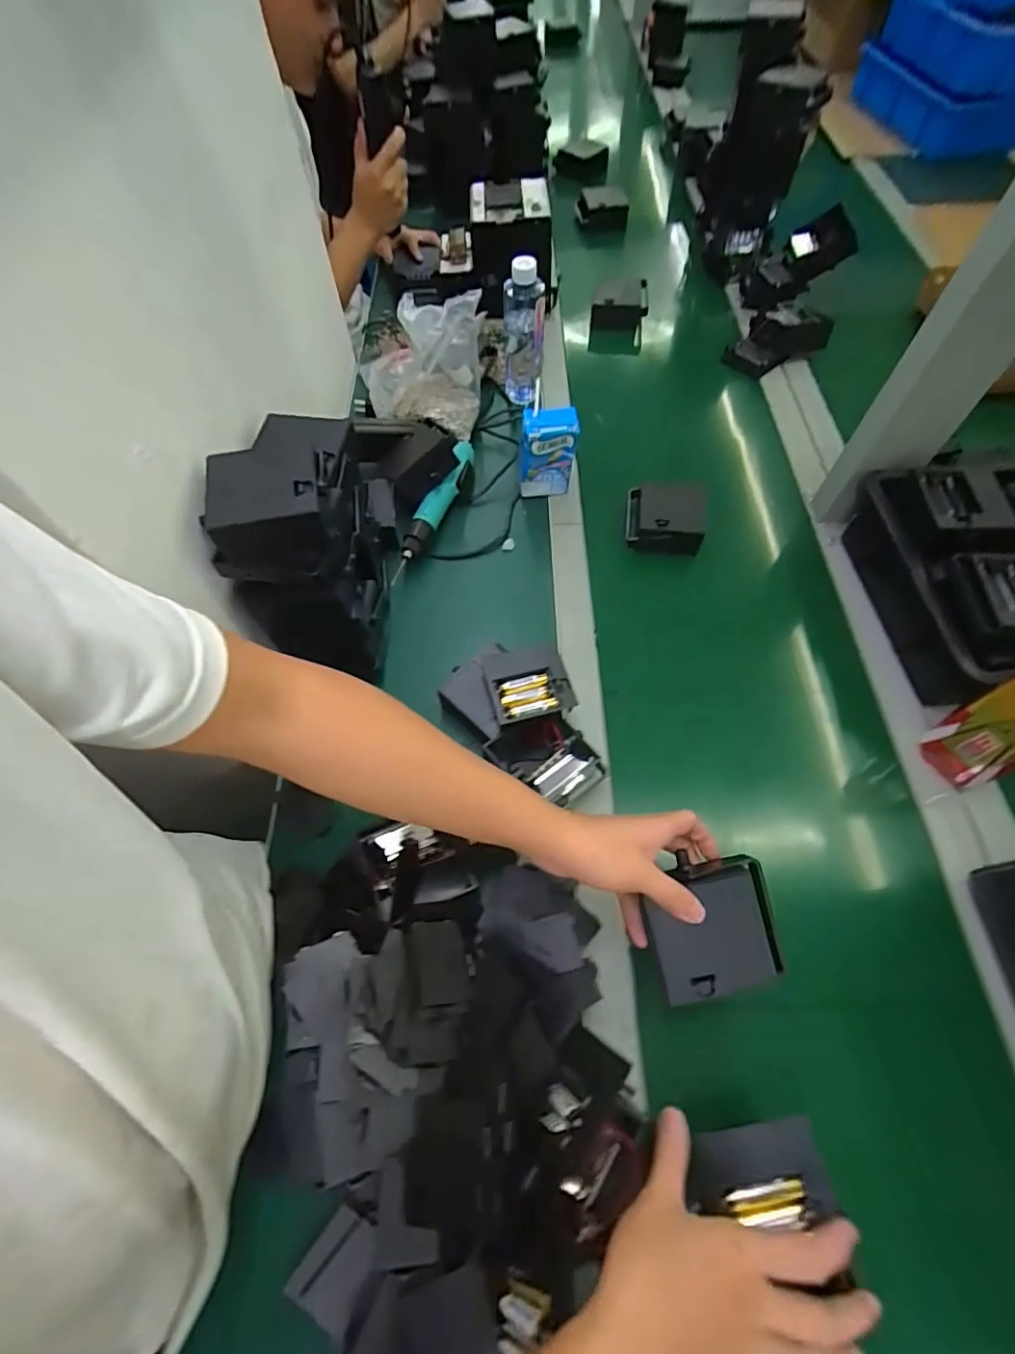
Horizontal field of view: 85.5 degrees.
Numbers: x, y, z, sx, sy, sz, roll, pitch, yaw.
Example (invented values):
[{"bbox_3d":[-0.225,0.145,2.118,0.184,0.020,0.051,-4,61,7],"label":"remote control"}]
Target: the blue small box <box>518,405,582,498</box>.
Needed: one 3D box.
[{"bbox_3d":[0.050,-0.284,0.707,0.069,0.122,0.034,-4,62,0],"label":"blue small box"}]

